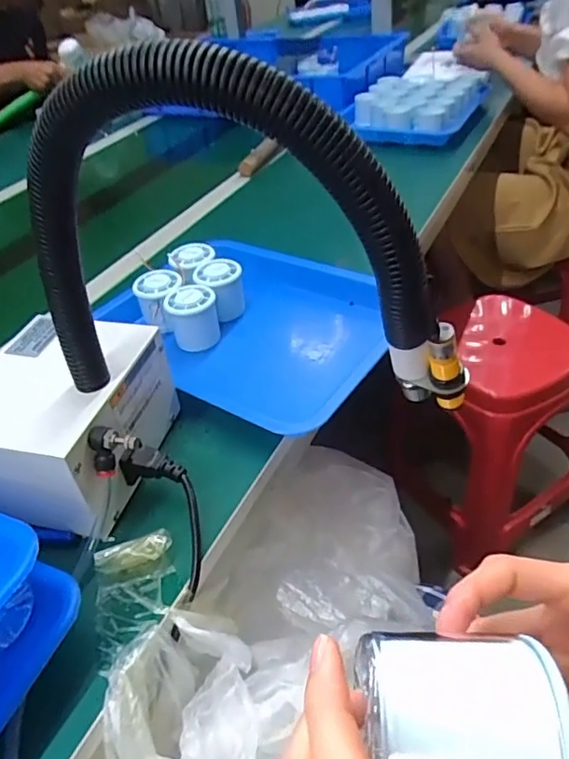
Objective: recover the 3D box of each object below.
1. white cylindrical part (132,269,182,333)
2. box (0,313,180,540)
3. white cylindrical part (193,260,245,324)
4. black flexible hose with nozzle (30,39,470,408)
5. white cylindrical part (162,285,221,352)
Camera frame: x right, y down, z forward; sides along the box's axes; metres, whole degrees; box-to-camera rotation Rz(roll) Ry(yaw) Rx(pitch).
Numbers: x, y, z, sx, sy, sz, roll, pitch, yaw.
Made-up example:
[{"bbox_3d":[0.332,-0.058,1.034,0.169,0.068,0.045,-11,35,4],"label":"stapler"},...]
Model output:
[{"bbox_3d":[-0.143,-0.094,0.659,0.059,0.052,0.057,9,43,19],"label":"white cylindrical part"},{"bbox_3d":[-0.184,0.036,0.482,0.134,0.104,0.155,3,41,12],"label":"box"},{"bbox_3d":[-0.074,-0.105,0.663,0.052,0.054,0.060,-14,41,-7],"label":"white cylindrical part"},{"bbox_3d":[-0.036,-0.073,0.329,0.279,0.215,0.033,4,42,13],"label":"black flexible hose with nozzle"},{"bbox_3d":[-0.101,-0.070,0.631,0.052,0.058,0.057,-4,40,4],"label":"white cylindrical part"}]

